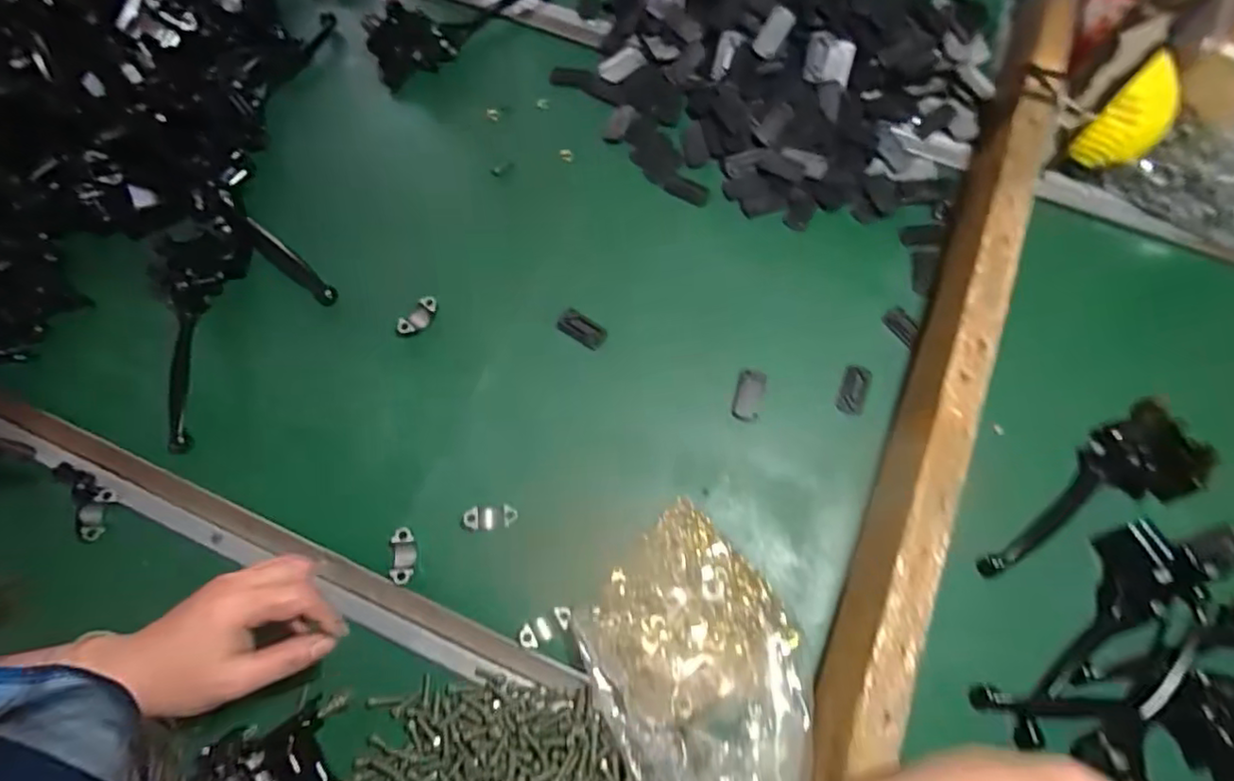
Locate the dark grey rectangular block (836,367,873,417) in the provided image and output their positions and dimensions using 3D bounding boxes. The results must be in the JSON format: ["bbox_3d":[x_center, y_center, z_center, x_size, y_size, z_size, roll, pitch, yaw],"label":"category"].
[{"bbox_3d":[0.219,-0.001,0.560,0.024,0.004,0.049,21,71,8],"label":"dark grey rectangular block"}]

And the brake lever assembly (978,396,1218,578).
[{"bbox_3d":[0.403,0.087,0.510,0.217,0.054,0.076,-27,72,-10],"label":"brake lever assembly"}]

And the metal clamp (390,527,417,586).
[{"bbox_3d":[-0.177,0.138,0.505,0.020,0.009,0.043,-5,69,-2],"label":"metal clamp"}]

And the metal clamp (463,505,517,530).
[{"bbox_3d":[-0.108,0.109,0.519,0.044,0.011,0.018,-2,69,-17],"label":"metal clamp"}]

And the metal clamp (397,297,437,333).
[{"bbox_3d":[-0.189,-0.070,0.577,0.043,0.014,0.017,-43,75,-14],"label":"metal clamp"}]

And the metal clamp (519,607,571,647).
[{"bbox_3d":[-0.057,0.189,0.484,0.044,0.009,0.018,-25,71,-9],"label":"metal clamp"}]

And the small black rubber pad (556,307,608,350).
[{"bbox_3d":[-0.033,-0.059,0.585,0.049,0.004,0.024,34,73,12],"label":"small black rubber pad"}]

